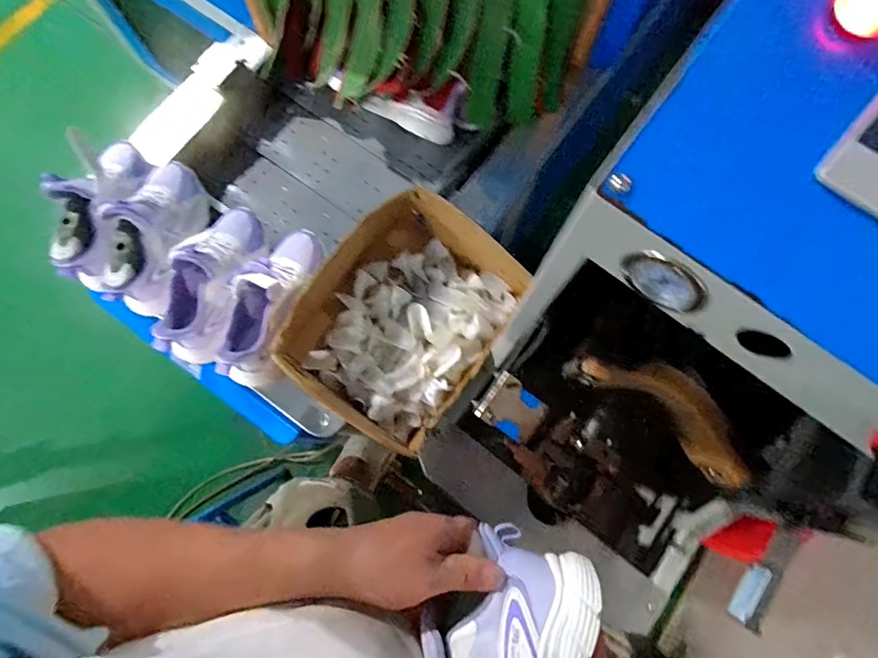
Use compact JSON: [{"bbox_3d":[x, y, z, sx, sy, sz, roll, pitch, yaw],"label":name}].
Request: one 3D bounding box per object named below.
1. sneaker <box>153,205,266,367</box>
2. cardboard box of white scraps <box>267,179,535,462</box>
[{"bbox_3d":[-0.327,-0.075,0.682,0.101,0.111,0.242,23,78,4],"label":"sneaker"},{"bbox_3d":[-0.044,-0.018,0.686,0.241,0.132,0.317,34,79,6],"label":"cardboard box of white scraps"}]

